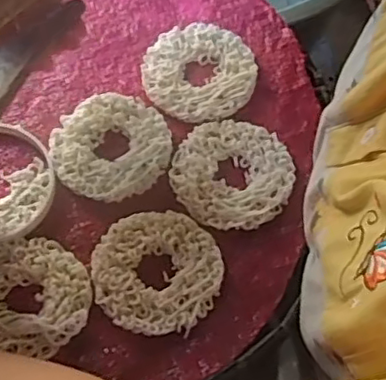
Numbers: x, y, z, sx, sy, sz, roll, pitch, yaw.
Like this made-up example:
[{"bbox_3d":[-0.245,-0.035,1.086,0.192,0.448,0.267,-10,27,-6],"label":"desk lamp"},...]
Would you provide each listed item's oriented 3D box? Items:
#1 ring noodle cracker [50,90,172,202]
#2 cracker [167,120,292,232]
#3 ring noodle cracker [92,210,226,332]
[{"bbox_3d":[-0.057,-0.032,0.429,0.079,0.011,0.079,0,65,-1],"label":"ring noodle cracker"},{"bbox_3d":[0.026,-0.012,0.421,0.078,0.009,0.080,0,65,-1],"label":"cracker"},{"bbox_3d":[-0.023,0.050,0.391,0.080,0.006,0.078,0,65,-1],"label":"ring noodle cracker"}]

